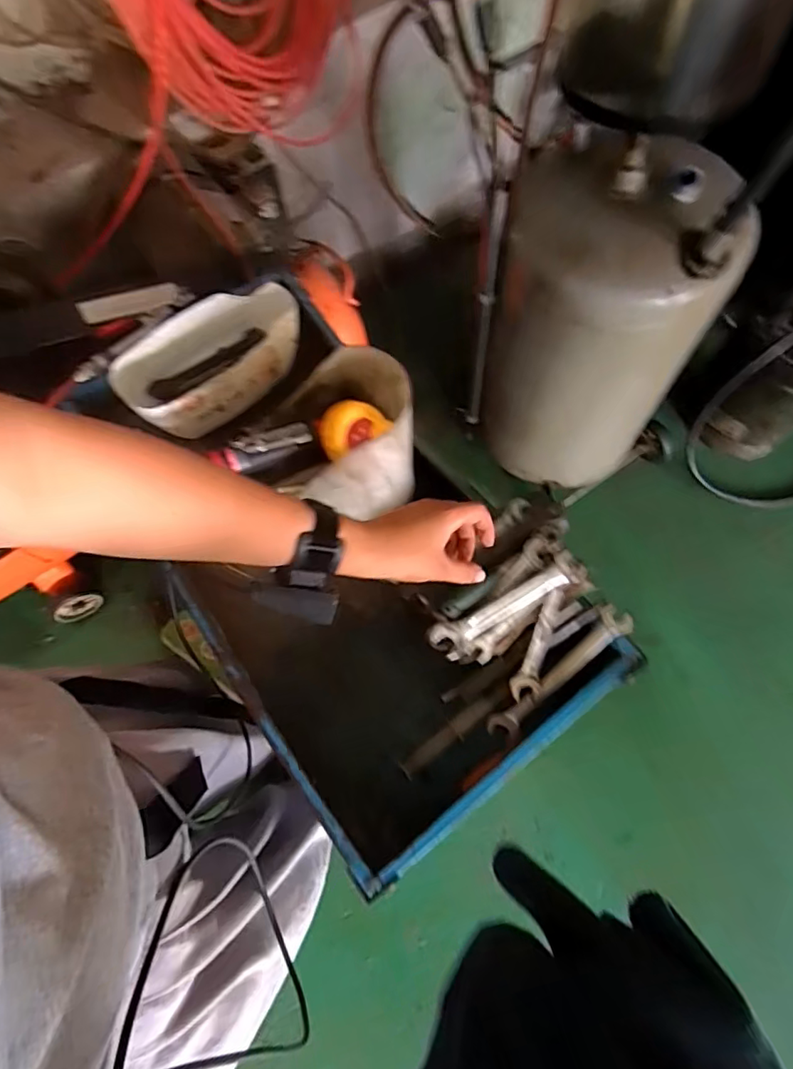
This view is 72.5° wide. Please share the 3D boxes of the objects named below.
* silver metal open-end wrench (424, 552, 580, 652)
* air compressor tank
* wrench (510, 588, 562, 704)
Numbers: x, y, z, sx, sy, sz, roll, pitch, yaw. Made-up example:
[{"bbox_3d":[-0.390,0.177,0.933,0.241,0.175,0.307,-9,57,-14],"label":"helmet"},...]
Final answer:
[{"bbox_3d":[0.112,0.073,0.562,0.169,0.014,0.030,-28,73,-6],"label":"silver metal open-end wrench"},{"bbox_3d":[0.335,-0.363,1.026,0.309,0.578,0.310,6,72,4],"label":"air compressor tank"},{"bbox_3d":[0.151,0.118,0.571,0.029,0.010,0.120,20,91,8],"label":"wrench"}]

